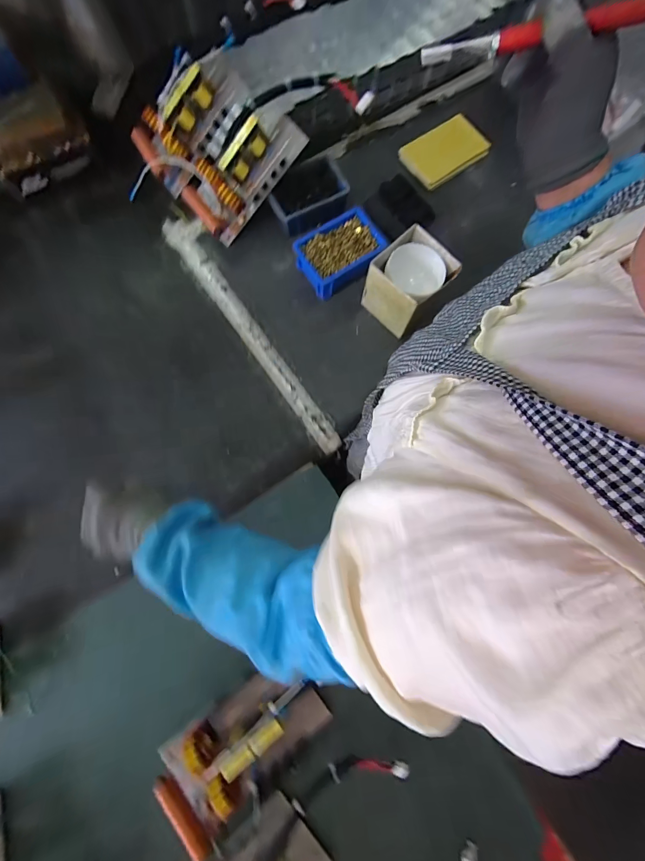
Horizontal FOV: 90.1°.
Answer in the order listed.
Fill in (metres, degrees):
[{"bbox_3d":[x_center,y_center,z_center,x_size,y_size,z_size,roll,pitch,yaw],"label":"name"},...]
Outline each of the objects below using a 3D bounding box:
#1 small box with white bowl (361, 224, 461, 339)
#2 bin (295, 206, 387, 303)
[{"bbox_3d":[0.145,-0.245,0.550,0.107,0.113,0.101,-41,83,-8],"label":"small box with white bowl"},{"bbox_3d":[0.033,-0.319,0.585,0.151,0.054,0.103,-33,82,-7],"label":"bin"}]

